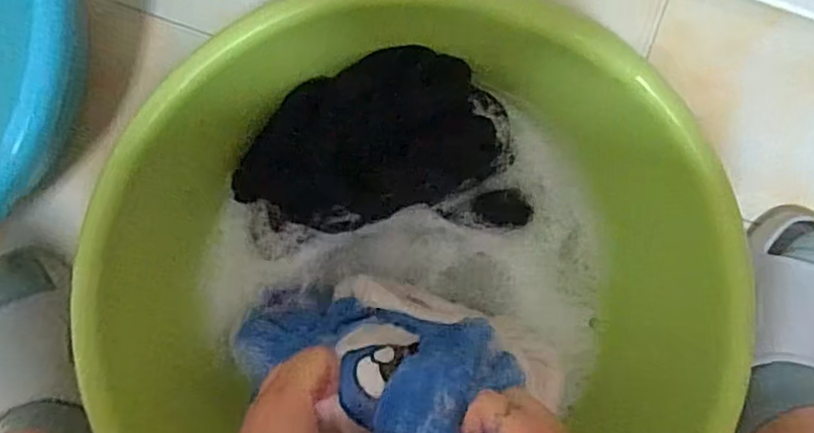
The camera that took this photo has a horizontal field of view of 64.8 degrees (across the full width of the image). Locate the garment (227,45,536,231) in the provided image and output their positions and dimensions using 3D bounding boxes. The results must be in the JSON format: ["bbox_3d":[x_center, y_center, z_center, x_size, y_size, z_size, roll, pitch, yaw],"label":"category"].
[{"bbox_3d":[-0.023,-0.061,0.542,0.250,0.057,0.143,-2,92,-1],"label":"garment"}]

